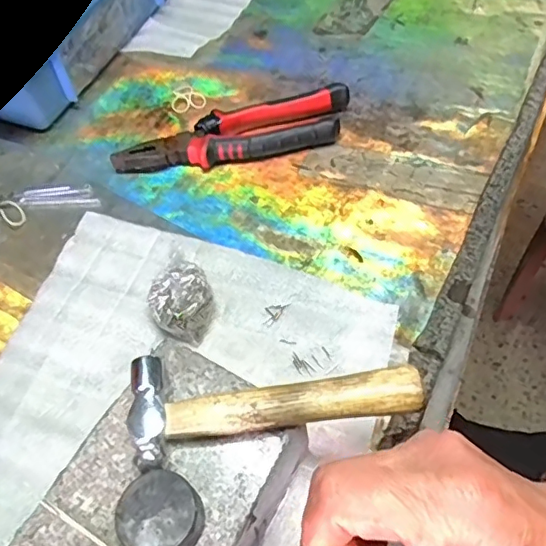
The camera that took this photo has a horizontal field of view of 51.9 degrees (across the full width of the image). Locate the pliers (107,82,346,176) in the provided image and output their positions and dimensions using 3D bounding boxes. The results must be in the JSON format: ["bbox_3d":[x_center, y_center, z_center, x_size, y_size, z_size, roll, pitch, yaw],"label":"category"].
[{"bbox_3d":[-0.034,-0.123,0.503,0.214,0.025,0.050,-13,55,-4],"label":"pliers"}]

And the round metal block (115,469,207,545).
[{"bbox_3d":[-0.053,0.116,0.266,0.037,0.022,0.038,-2,55,3],"label":"round metal block"}]

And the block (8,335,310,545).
[{"bbox_3d":[-0.055,0.128,0.305,0.105,0.061,0.147,25,61,21],"label":"block"}]

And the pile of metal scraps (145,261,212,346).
[{"bbox_3d":[-0.067,0.020,0.403,0.044,0.025,0.051,9,57,11],"label":"pile of metal scraps"}]

